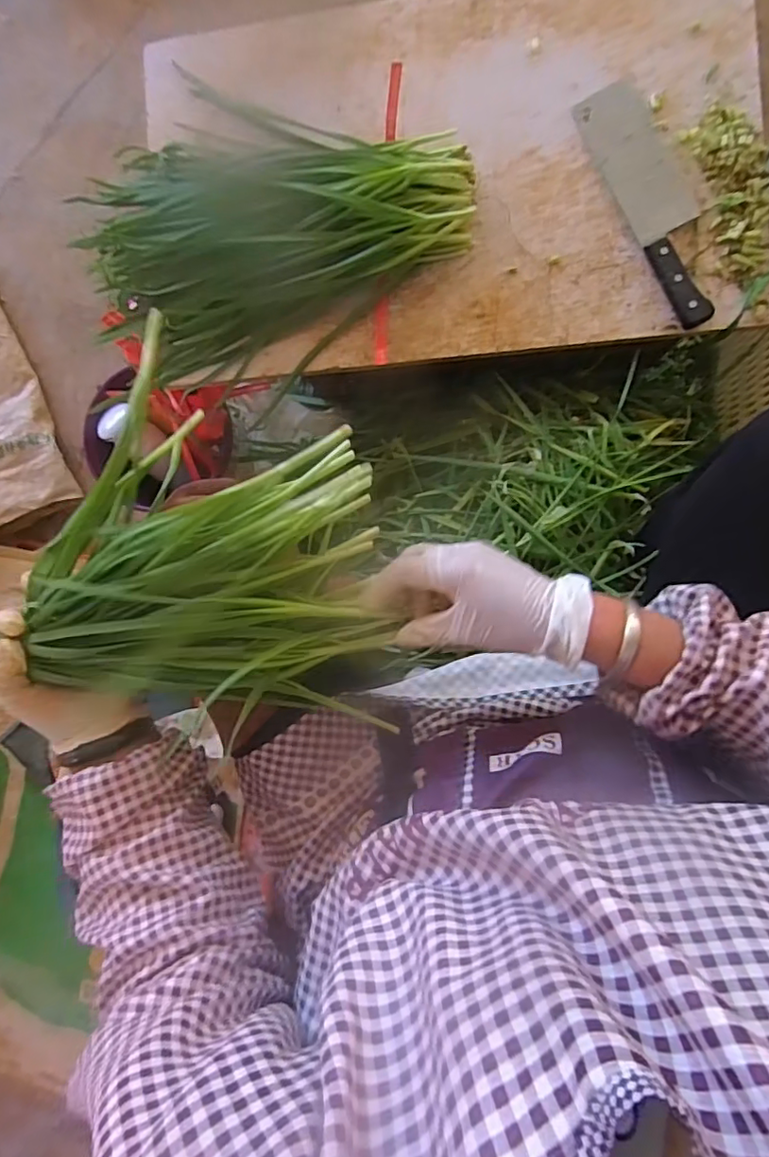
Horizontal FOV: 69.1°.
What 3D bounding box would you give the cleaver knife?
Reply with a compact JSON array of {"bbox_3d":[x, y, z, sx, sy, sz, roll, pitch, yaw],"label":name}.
[{"bbox_3d":[0.281,-0.389,0.574,0.071,0.014,0.265,-24,87,6],"label":"cleaver knife"}]

